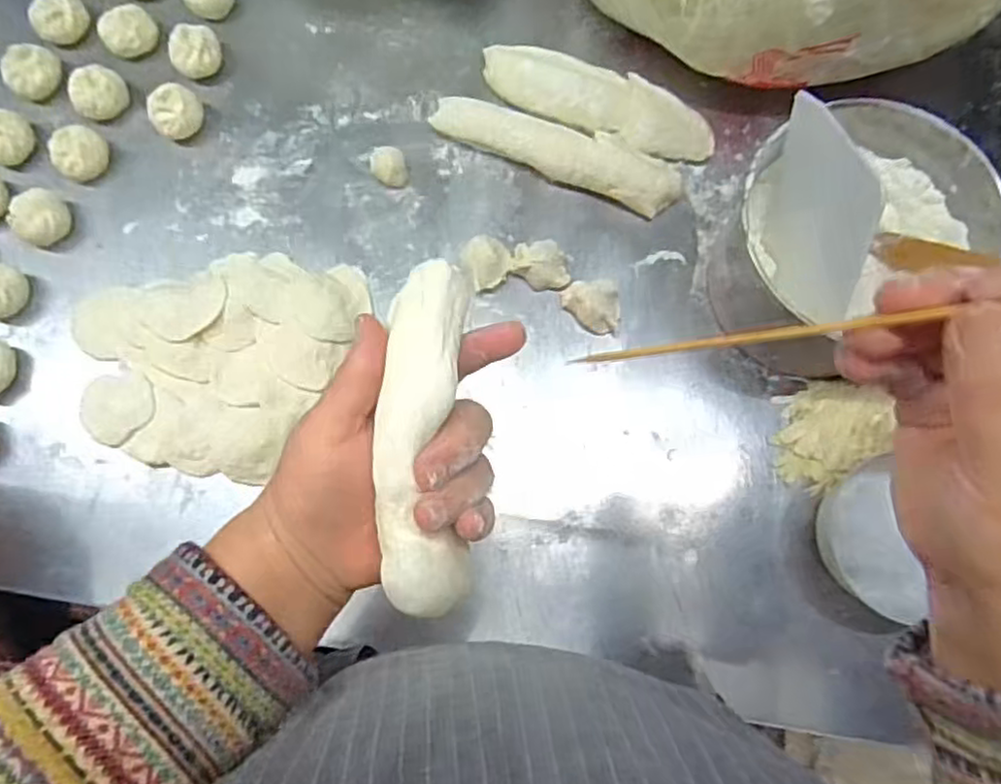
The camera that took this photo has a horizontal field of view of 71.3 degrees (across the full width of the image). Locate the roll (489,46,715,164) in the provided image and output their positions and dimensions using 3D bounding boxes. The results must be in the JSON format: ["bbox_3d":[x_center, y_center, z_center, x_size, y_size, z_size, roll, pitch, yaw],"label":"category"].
[{"bbox_3d":[0.079,-0.237,0.575,0.202,0.032,0.048,21,77,5],"label":"roll"}]

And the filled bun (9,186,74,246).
[{"bbox_3d":[-0.358,-0.135,0.548,0.037,0.030,0.044,38,79,9],"label":"filled bun"}]

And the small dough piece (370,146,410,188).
[{"bbox_3d":[-0.090,-0.181,0.567,0.027,0.025,0.030,-20,77,-4],"label":"small dough piece"}]

